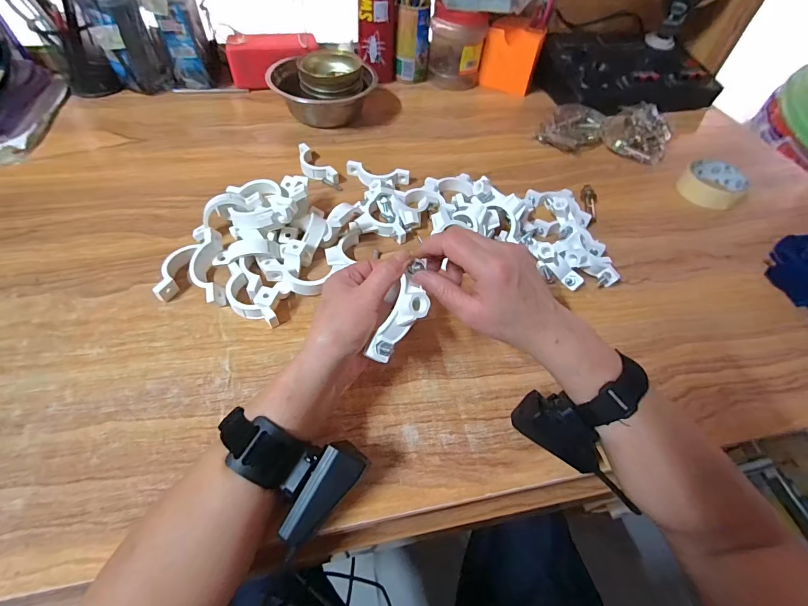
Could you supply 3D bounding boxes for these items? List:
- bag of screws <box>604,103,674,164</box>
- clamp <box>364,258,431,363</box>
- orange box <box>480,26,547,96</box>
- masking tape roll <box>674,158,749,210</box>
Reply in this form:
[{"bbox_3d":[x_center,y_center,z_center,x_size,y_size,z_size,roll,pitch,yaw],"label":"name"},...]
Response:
[{"bbox_3d":[0.384,-0.283,0.631,0.101,0.038,0.118,28,56,16],"label":"bag of screws"},{"bbox_3d":[0.001,0.009,0.293,0.031,0.030,0.084,28,96,17],"label":"clamp"},{"bbox_3d":[0.199,-0.452,0.719,0.099,0.099,0.063,19,54,10],"label":"orange box"},{"bbox_3d":[0.452,-0.175,0.565,0.087,0.028,0.079,-33,62,-26],"label":"masking tape roll"}]

